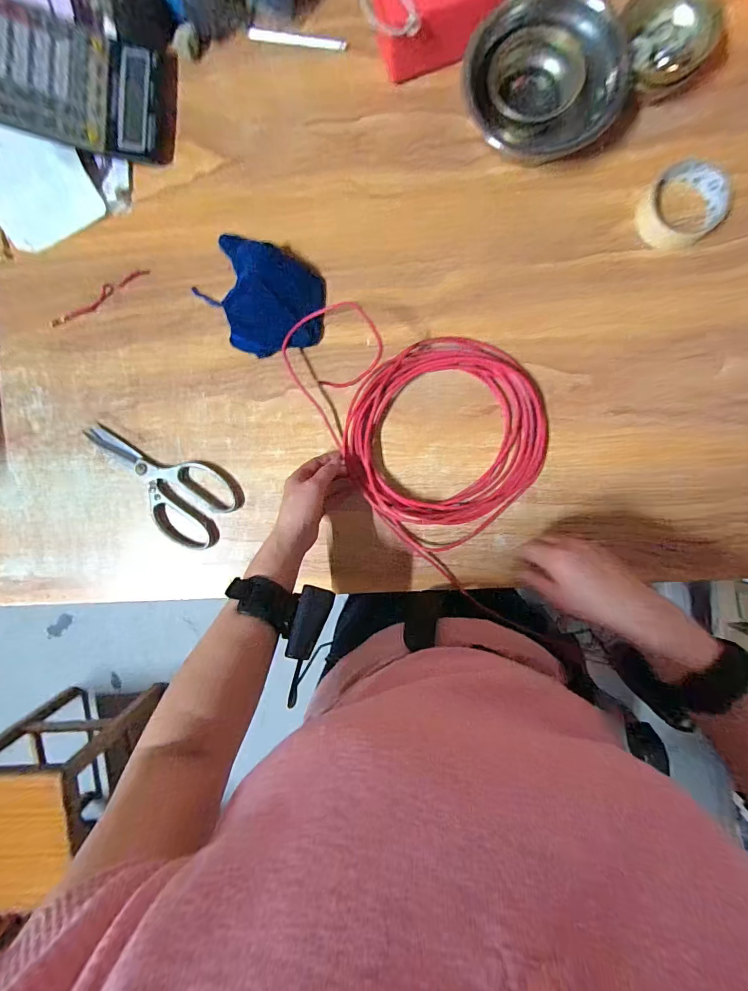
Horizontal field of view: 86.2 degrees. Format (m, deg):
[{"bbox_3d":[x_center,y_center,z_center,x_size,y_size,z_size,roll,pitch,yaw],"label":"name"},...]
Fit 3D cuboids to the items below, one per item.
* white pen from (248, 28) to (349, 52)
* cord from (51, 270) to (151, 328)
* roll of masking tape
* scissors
[{"bbox_3d":[-0.096,-0.572,0.502,0.124,0.007,0.013,12,94,4],"label":"white pen"},{"bbox_3d":[-0.360,-0.259,0.523,0.150,0.005,0.018,-28,91,5],"label":"cord"},{"bbox_3d":[0.355,-0.333,0.460,0.090,0.027,0.085,0,93,4],"label":"roll of masking tape"},{"bbox_3d":[-0.287,-0.013,0.528,0.223,0.011,0.107,25,95,3],"label":"scissors"}]

